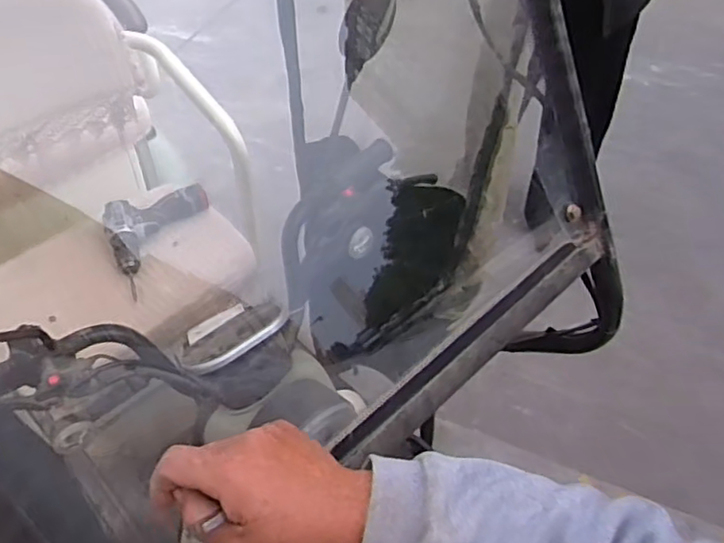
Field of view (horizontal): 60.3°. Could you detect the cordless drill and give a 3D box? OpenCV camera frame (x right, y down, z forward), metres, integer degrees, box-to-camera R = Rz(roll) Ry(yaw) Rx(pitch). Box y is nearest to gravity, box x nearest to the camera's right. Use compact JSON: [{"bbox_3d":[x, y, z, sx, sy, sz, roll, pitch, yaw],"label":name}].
[{"bbox_3d":[-0.387,-0.067,1.224,0.204,0.058,0.206,-16,53,-15],"label":"cordless drill"}]

